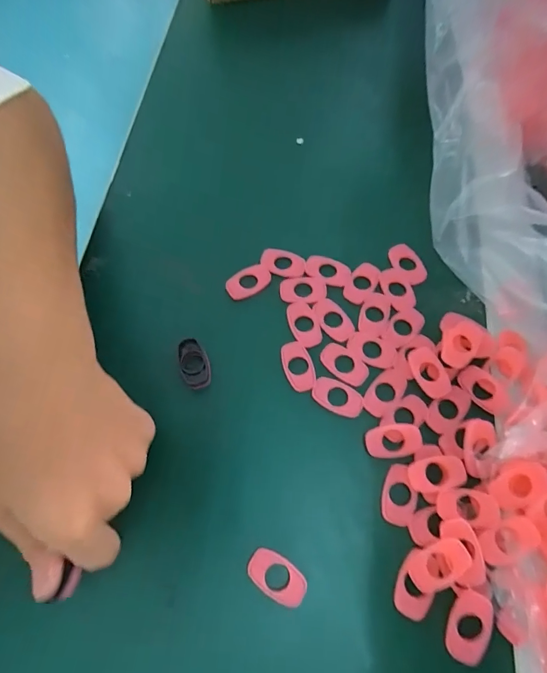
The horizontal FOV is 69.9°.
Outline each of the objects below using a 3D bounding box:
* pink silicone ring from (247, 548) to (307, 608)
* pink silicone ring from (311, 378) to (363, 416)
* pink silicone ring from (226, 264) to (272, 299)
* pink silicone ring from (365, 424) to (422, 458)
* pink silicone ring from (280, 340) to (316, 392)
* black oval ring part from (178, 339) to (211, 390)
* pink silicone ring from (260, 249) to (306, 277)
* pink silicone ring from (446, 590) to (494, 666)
[{"bbox_3d":[0.002,0.128,0.209,0.032,0.004,0.019,29,70,11],"label":"pink silicone ring"},{"bbox_3d":[0.041,0.037,0.247,0.032,0.004,0.019,25,69,10],"label":"pink silicone ring"},{"bbox_3d":[-0.017,-0.039,0.278,0.032,0.005,0.017,-31,71,-13],"label":"pink silicone ring"},{"bbox_3d":[0.073,0.063,0.235,0.033,0.004,0.018,-6,67,-3],"label":"pink silicone ring"},{"bbox_3d":[0.016,0.019,0.254,0.019,0.004,0.034,-20,69,-8],"label":"pink silicone ring"},{"bbox_3d":[-0.052,0.018,0.255,0.018,0.007,0.033,-19,69,-8],"label":"black oval ring part"},{"bbox_3d":[0.007,-0.054,0.284,0.032,0.004,0.019,18,68,7],"label":"pink silicone ring"},{"bbox_3d":[0.100,0.148,0.198,0.019,0.005,0.033,18,68,7],"label":"pink silicone ring"}]

